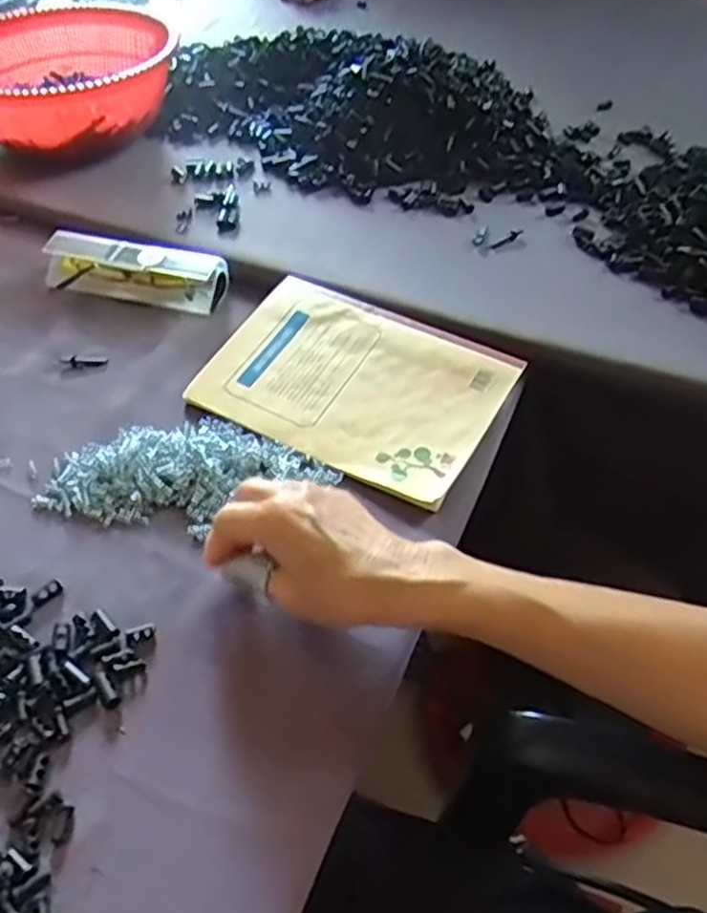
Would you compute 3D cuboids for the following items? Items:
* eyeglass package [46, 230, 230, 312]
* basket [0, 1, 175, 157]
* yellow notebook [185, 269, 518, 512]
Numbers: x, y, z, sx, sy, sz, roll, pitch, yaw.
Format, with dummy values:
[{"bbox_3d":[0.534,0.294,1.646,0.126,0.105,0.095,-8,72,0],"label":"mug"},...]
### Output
[{"bbox_3d":[-0.186,-0.159,0.630,0.154,0.032,0.042,12,50,12],"label":"eyeglass package"},{"bbox_3d":[-0.304,-0.387,0.789,0.209,0.094,0.219,-1,49,1],"label":"basket"},{"bbox_3d":[0.001,-0.056,0.538,0.204,0.015,0.143,24,53,21],"label":"yellow notebook"}]

